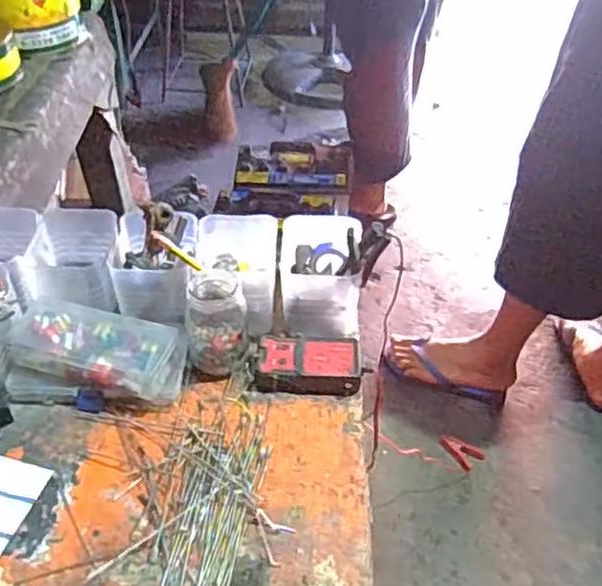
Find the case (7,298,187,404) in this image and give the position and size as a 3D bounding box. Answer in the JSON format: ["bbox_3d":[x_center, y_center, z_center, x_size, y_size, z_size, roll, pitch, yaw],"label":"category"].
[{"bbox_3d":[-0.206,0.055,0.696,0.174,0.040,0.081,11,44,9],"label":"case"}]

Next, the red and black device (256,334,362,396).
[{"bbox_3d":[0.009,0.073,0.709,0.105,0.023,0.066,5,43,2],"label":"red and black device"}]

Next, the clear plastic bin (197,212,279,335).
[{"bbox_3d":[-0.071,-0.023,0.759,0.090,0.072,0.119,3,43,-1],"label":"clear plastic bin"}]

